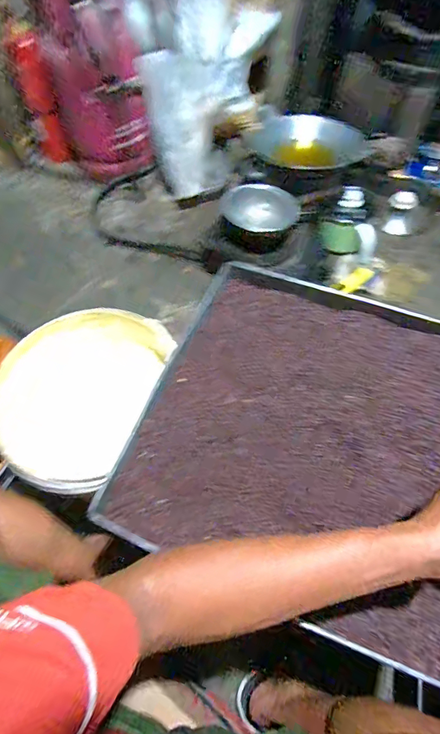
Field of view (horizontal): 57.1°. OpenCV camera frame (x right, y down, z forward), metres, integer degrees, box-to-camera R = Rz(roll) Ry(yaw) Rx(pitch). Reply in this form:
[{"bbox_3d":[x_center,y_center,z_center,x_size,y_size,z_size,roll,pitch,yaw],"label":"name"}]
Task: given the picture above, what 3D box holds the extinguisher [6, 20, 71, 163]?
[{"bbox_3d":[-0.524,-0.766,1.178,0.101,0.347,0.076,-3,60,0],"label":"extinguisher"}]

